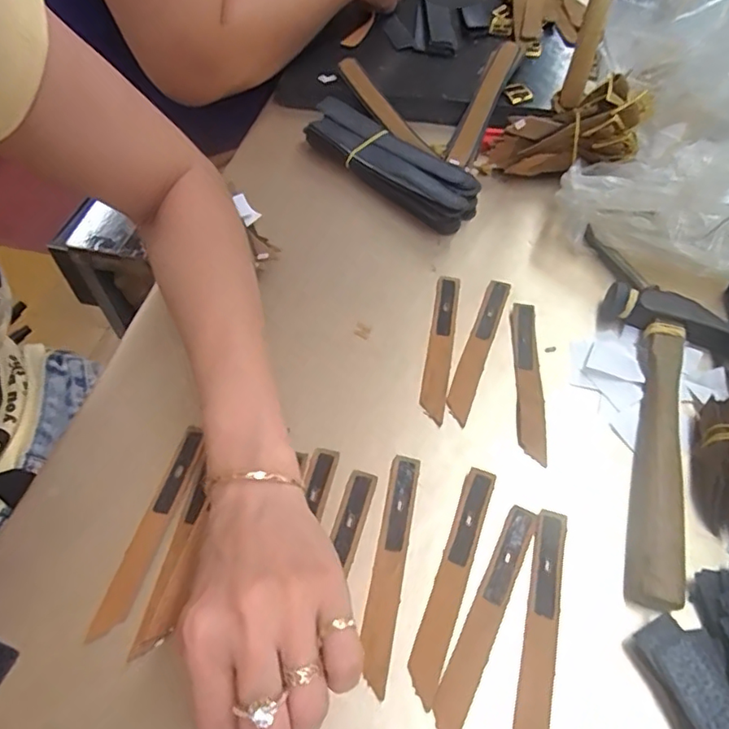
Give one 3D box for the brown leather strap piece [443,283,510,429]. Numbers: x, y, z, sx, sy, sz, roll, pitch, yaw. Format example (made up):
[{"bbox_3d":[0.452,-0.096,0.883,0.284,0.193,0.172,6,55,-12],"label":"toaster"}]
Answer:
[{"bbox_3d":[0.081,-0.012,0.387,0.016,0.005,0.125,19,59,11],"label":"brown leather strap piece"}]

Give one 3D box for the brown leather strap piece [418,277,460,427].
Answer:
[{"bbox_3d":[0.054,-0.015,0.388,0.018,0.006,0.123,9,56,7],"label":"brown leather strap piece"}]

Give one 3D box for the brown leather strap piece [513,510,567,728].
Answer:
[{"bbox_3d":[0.093,0.137,0.284,0.017,0.004,0.123,13,57,10],"label":"brown leather strap piece"}]

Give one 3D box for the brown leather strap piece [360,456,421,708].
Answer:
[{"bbox_3d":[0.014,0.110,0.304,0.016,0.004,0.125,9,56,7],"label":"brown leather strap piece"}]

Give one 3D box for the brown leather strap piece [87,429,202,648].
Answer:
[{"bbox_3d":[-0.123,0.094,0.316,0.018,0.004,0.119,12,56,9],"label":"brown leather strap piece"}]

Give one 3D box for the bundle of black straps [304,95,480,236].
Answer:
[{"bbox_3d":[0.019,-0.179,0.488,0.053,0.031,0.188,-38,63,-22],"label":"bundle of black straps"}]

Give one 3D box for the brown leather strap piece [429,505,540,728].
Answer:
[{"bbox_3d":[0.064,0.132,0.287,0.017,0.004,0.124,24,59,17],"label":"brown leather strap piece"}]

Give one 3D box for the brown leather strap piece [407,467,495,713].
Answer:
[{"bbox_3d":[0.049,0.115,0.300,0.017,0.005,0.124,18,58,13],"label":"brown leather strap piece"}]

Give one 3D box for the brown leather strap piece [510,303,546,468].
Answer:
[{"bbox_3d":[0.110,0.008,0.370,0.017,0.008,0.122,4,56,4],"label":"brown leather strap piece"}]

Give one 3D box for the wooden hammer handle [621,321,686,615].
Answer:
[{"bbox_3d":[0.177,0.051,0.331,0.028,0.019,0.186,15,57,11],"label":"wooden hammer handle"}]

